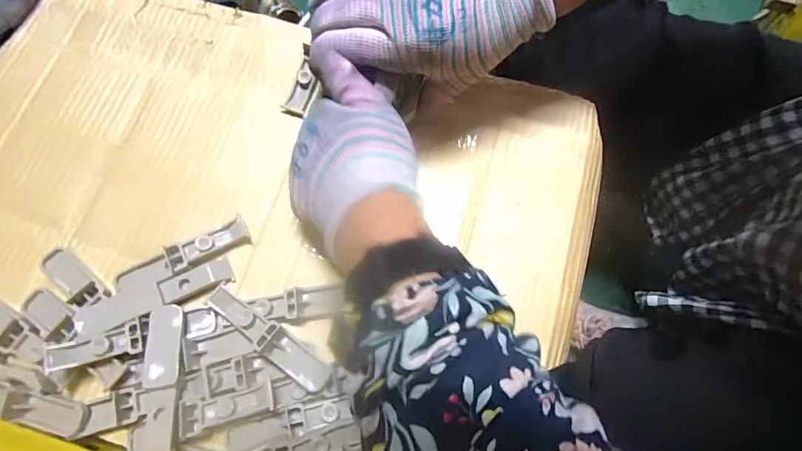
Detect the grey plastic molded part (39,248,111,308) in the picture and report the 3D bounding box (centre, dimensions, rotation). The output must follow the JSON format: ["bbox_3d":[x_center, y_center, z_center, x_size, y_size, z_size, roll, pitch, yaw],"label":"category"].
[{"bbox_3d":[-0.233,0.039,0.305,0.057,0.014,0.021,37,77,9],"label":"grey plastic molded part"}]

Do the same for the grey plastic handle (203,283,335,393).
[{"bbox_3d":[-0.090,0.075,0.289,0.098,0.014,0.020,34,76,9],"label":"grey plastic handle"}]

